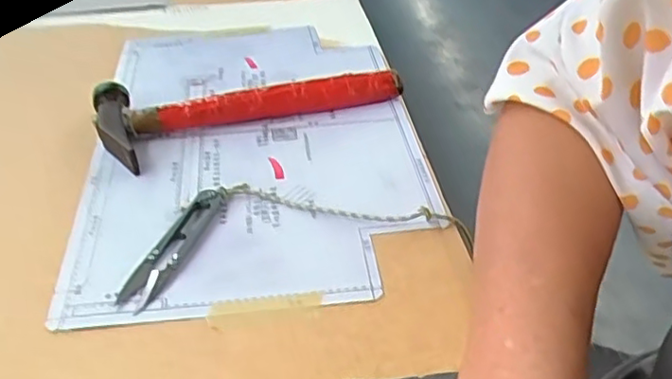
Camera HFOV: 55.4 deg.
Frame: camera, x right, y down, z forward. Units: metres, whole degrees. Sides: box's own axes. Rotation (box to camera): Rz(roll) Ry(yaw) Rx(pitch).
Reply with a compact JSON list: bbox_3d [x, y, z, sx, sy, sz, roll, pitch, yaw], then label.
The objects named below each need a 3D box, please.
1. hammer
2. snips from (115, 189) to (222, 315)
[{"bbox_3d":[-0.071,-0.072,0.529,0.241,0.030,0.087,-16,40,-19],"label":"hammer"},{"bbox_3d":[-0.100,0.034,0.402,0.027,0.009,0.100,14,40,18],"label":"snips"}]

